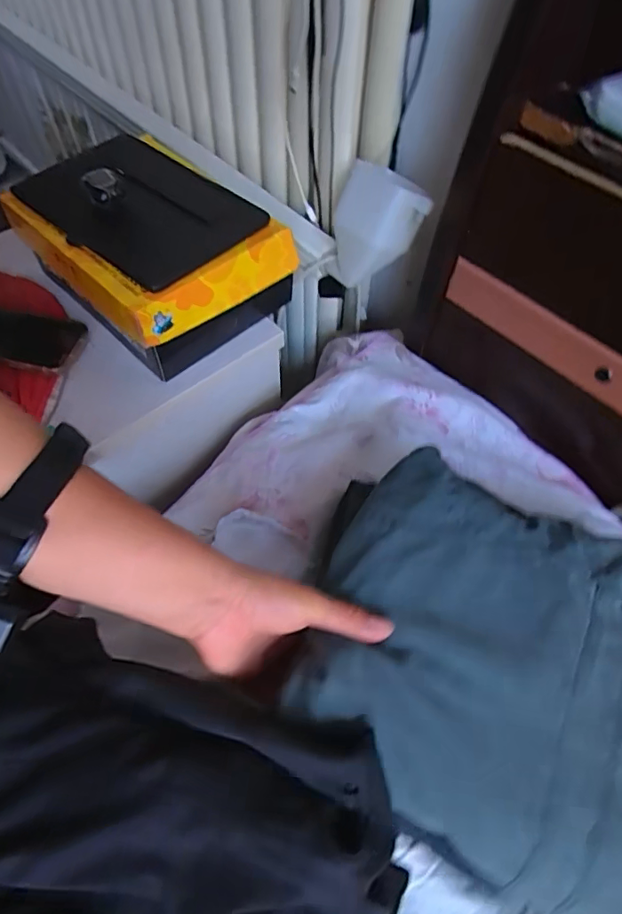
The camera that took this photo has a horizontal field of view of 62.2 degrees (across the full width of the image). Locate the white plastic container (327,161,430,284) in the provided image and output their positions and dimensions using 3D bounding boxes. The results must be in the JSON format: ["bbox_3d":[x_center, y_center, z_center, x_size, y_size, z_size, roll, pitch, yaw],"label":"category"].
[{"bbox_3d":[0.076,-0.280,0.628,0.096,0.112,0.086,-16,60,-11],"label":"white plastic container"}]

